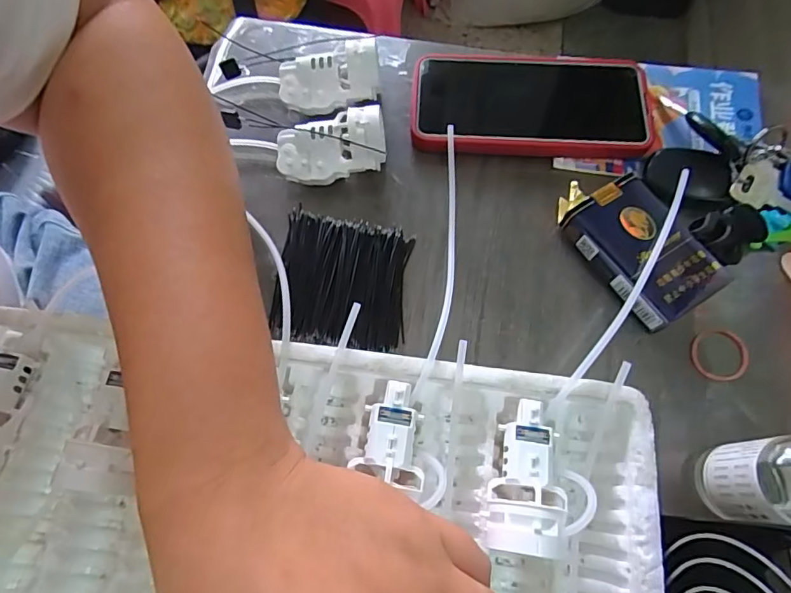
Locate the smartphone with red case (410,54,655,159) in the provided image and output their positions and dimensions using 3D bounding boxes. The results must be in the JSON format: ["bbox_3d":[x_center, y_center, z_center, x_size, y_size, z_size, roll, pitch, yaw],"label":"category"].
[{"bbox_3d":[0.092,-0.133,0.343,0.157,0.018,0.078,2,68,2],"label":"smartphone with red case"}]

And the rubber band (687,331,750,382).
[{"bbox_3d":[0.187,0.034,0.284,0.033,0.006,0.029,-7,68,-2],"label":"rubber band"}]

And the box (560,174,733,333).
[{"bbox_3d":[0.147,-0.026,0.295,0.052,0.025,0.083,-31,71,-11],"label":"box"}]

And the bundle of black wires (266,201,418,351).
[{"bbox_3d":[-0.032,-0.010,0.299,0.076,0.010,0.079,6,69,3],"label":"bundle of black wires"}]

